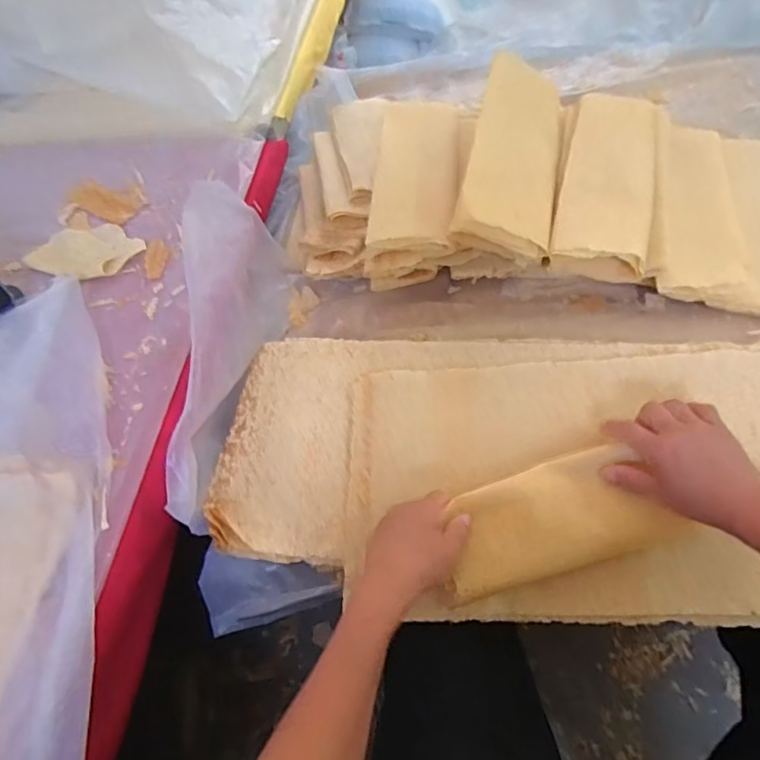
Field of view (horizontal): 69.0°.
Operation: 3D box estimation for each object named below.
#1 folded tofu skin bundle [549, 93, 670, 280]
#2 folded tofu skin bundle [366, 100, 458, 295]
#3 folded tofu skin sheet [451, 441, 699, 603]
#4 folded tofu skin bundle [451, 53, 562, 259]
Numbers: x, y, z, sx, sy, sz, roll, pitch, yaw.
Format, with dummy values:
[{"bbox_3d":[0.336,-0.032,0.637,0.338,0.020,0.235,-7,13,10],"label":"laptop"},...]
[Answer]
[{"bbox_3d":[0.287,-0.251,0.691,0.115,0.069,0.272,11,65,15],"label":"folded tofu skin bundle"},{"bbox_3d":[0.046,-0.261,0.748,0.110,0.072,0.265,5,70,7],"label":"folded tofu skin bundle"},{"bbox_3d":[0.164,0.133,0.531,0.211,0.015,0.099,-17,78,-3],"label":"folded tofu skin sheet"},{"bbox_3d":[0.167,-0.278,0.681,0.107,0.059,0.263,11,70,11],"label":"folded tofu skin bundle"}]

